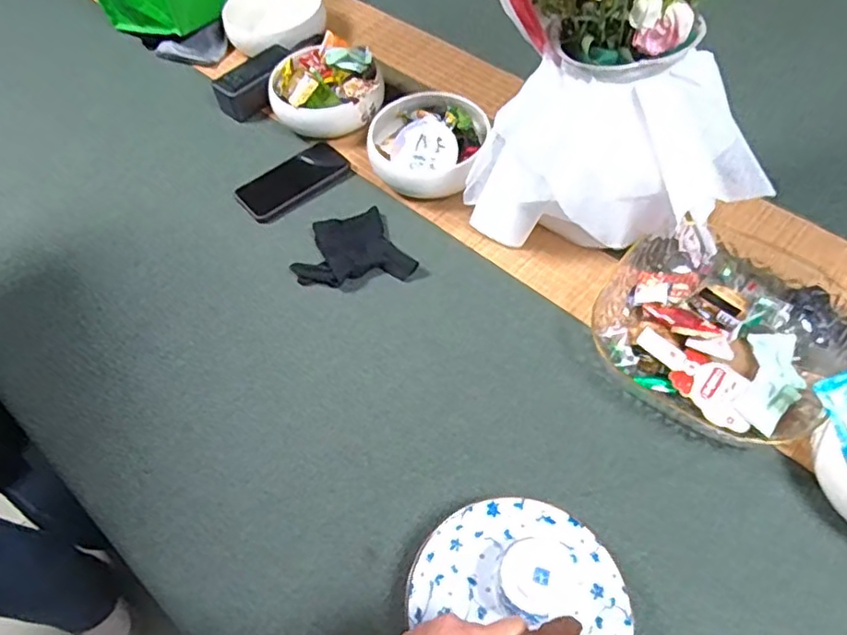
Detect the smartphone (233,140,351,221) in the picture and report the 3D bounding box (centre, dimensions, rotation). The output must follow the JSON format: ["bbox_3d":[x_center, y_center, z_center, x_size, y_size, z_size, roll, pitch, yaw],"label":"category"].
[{"bbox_3d":[-0.173,-0.183,0.824,0.149,0.008,0.073,-35,60,-18],"label":"smartphone"}]

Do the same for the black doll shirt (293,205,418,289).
[{"bbox_3d":[-0.089,-0.078,0.744,0.131,0.013,0.107,-20,57,-10],"label":"black doll shirt"}]

